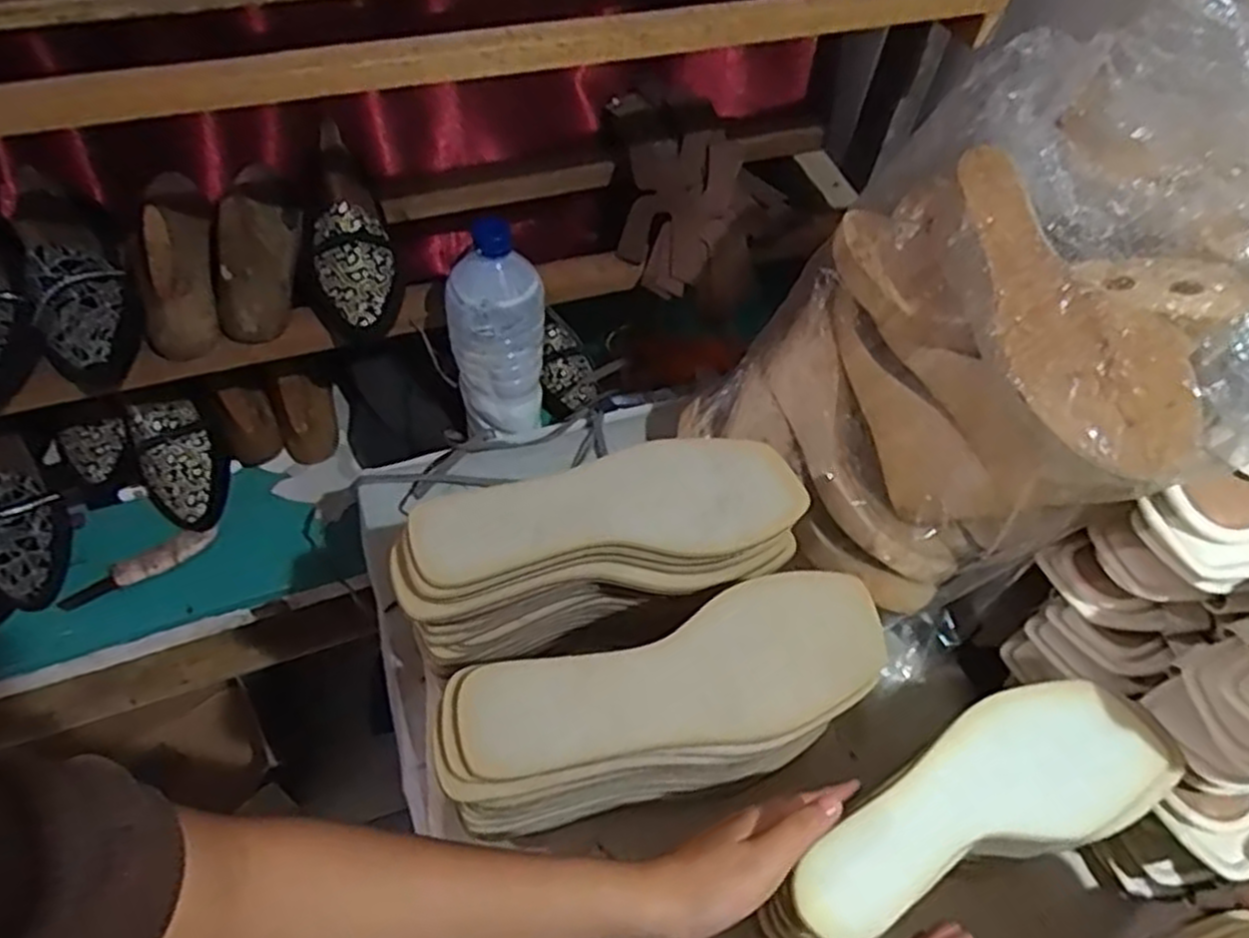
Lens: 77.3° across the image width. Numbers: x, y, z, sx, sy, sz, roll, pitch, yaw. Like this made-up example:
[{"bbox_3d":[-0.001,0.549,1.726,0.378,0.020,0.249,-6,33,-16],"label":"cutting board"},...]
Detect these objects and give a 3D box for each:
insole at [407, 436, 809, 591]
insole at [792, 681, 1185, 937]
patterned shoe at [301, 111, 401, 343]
[{"bbox_3d":[-0.007,0.023,0.477,0.234,0.017,0.077,-9,55,-12],"label":"insole"},{"bbox_3d":[0.201,0.183,0.435,0.248,0.013,0.082,-18,57,-18],"label":"insole"},{"bbox_3d":[-0.263,-0.222,0.733,0.082,0.088,0.221,-11,55,-14],"label":"patterned shoe"}]

